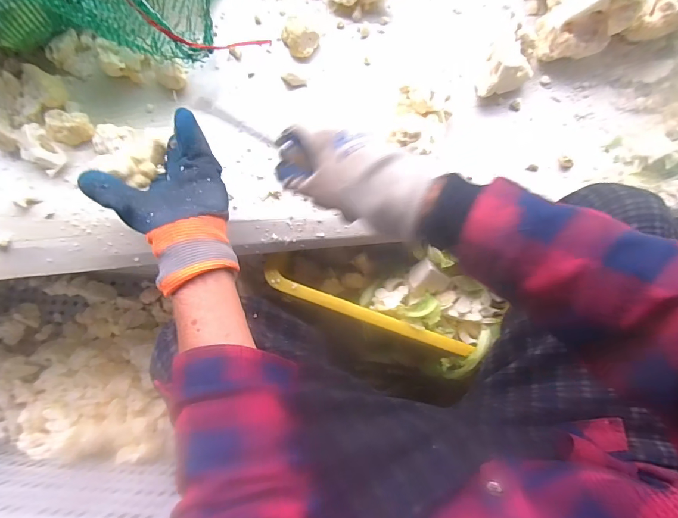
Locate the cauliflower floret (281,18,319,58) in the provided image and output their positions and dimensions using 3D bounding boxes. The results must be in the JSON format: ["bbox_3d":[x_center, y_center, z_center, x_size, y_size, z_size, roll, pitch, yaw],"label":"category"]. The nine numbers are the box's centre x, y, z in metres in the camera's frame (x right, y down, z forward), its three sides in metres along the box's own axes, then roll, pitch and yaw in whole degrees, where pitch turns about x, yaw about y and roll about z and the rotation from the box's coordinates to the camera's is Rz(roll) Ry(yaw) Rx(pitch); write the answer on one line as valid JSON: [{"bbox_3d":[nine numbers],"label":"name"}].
[{"bbox_3d":[-0.052,-0.280,0.491,0.048,0.028,0.031,36,83,3],"label":"cauliflower floret"}]

